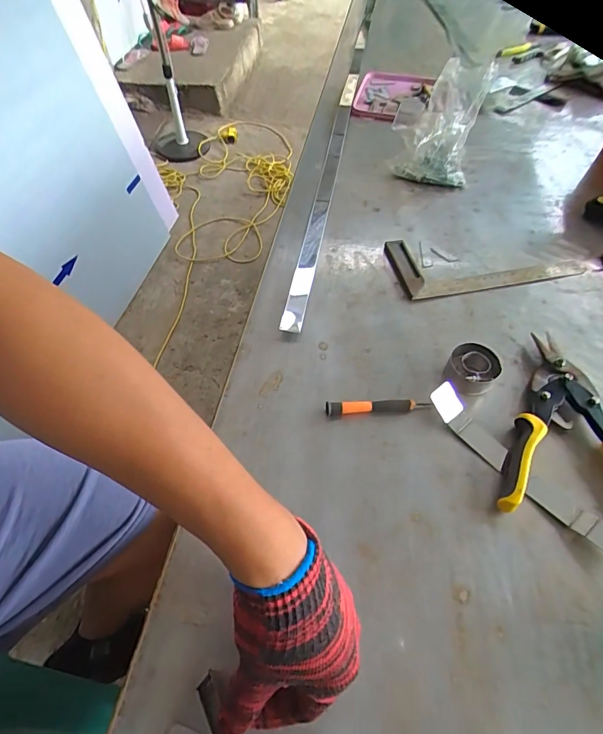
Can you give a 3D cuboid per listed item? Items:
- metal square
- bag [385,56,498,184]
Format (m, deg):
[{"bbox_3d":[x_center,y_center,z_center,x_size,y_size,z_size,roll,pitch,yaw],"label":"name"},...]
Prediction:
[{"bbox_3d":[0.259,-0.156,0.610,0.257,0.012,0.114,-10,55,-7],"label":"metal square"},{"bbox_3d":[0.250,-0.443,0.772,0.136,0.097,0.258,15,56,11],"label":"bag"}]

